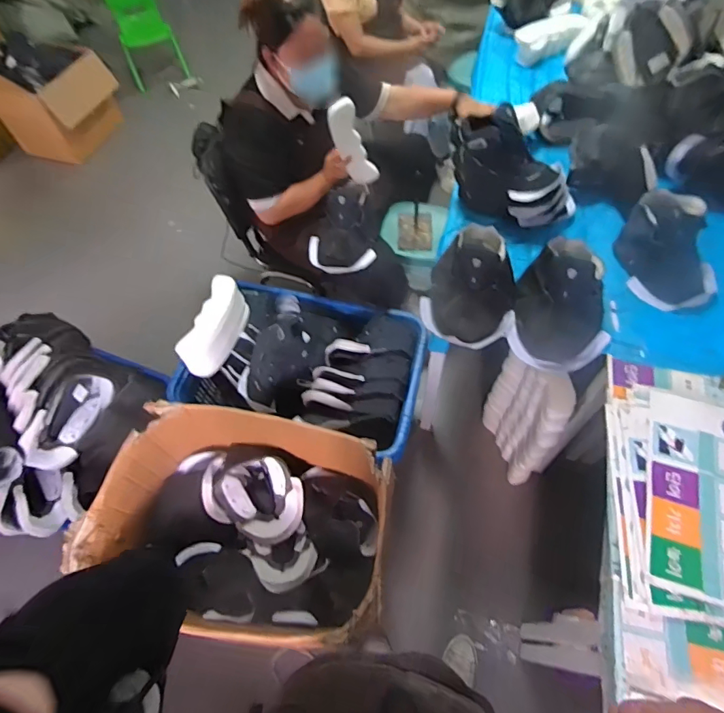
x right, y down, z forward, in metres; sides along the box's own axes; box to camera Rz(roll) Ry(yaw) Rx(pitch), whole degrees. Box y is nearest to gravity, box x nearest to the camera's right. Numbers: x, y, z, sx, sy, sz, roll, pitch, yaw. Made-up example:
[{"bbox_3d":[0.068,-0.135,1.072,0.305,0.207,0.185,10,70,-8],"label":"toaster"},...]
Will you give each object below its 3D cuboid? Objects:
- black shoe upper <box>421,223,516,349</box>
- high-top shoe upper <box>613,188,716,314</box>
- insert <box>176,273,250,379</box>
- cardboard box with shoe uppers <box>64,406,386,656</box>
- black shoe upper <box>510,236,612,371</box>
[{"bbox_3d":[0.264,-0.175,1.088,0.212,0.155,0.265,17,62,12],"label":"black shoe upper"},{"bbox_3d":[0.735,-0.260,1.120,0.167,0.120,0.272,-13,60,-5],"label":"high-top shoe upper"},{"bbox_3d":[-0.432,-0.086,1.362,0.093,0.129,0.279,12,61,10],"label":"insert"},{"bbox_3d":[-0.284,0.439,1.242,0.711,0.358,0.540,12,61,10],"label":"cardboard box with shoe uppers"},{"bbox_3d":[0.472,-0.125,1.081,0.212,0.208,0.258,14,62,11],"label":"black shoe upper"}]

